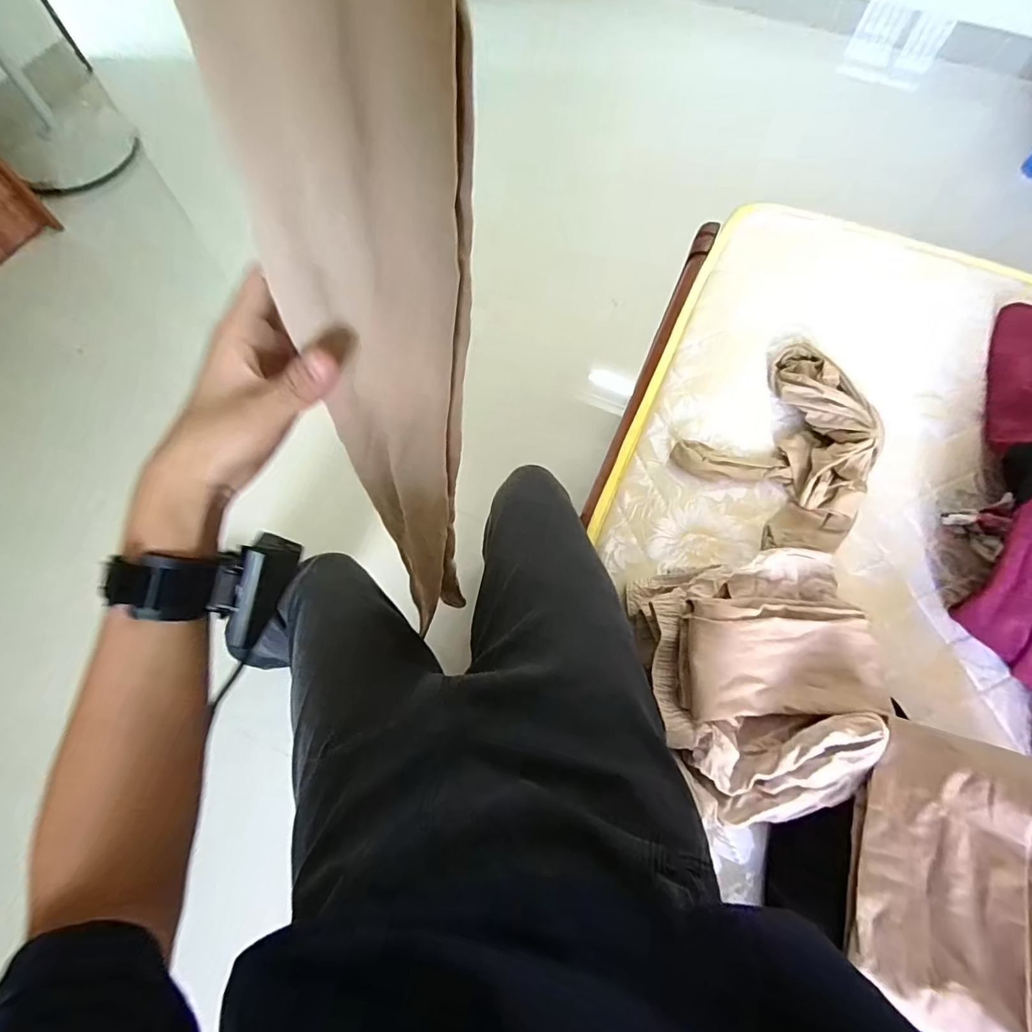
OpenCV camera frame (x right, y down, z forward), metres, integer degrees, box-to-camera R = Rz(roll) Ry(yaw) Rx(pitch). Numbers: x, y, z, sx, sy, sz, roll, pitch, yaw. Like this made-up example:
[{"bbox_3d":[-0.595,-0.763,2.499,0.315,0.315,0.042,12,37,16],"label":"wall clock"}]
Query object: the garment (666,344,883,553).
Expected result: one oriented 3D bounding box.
[{"bbox_3d":[0.363,-0.086,0.620,0.245,0.066,0.212,-39,74,-15],"label":"garment"}]

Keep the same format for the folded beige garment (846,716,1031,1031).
[{"bbox_3d":[0.346,0.280,0.381,0.133,0.030,0.204,9,62,36],"label":"folded beige garment"}]

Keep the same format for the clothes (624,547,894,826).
[{"bbox_3d":[0.253,0.161,0.500,0.220,0.100,0.237,-7,68,-4],"label":"clothes"}]

